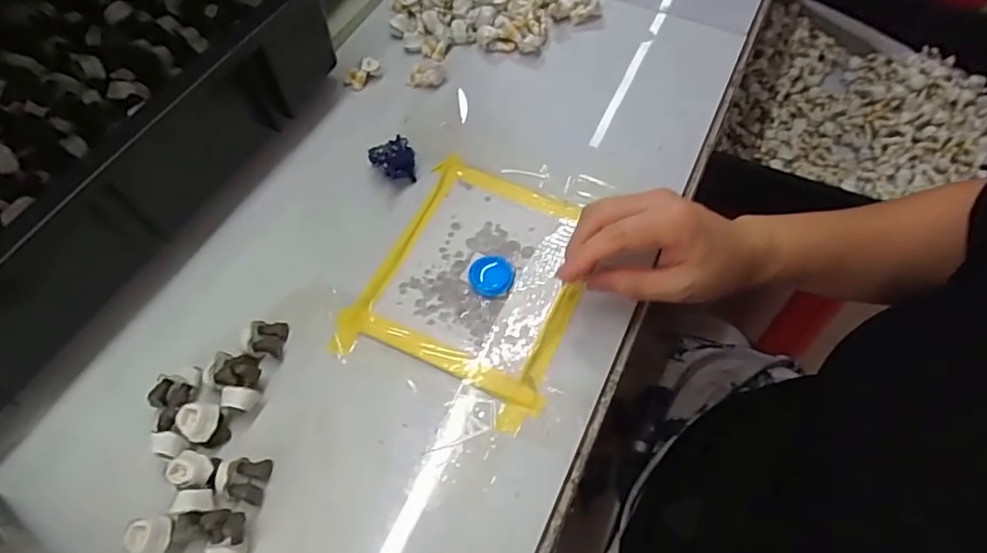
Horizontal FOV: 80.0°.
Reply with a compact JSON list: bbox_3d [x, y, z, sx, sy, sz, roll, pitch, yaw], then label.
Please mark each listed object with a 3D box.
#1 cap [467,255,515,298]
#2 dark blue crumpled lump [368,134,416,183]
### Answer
[{"bbox_3d":[-0.002,0.000,0.400,0.030,0.005,0.030,0,63,1],"label":"cap"},{"bbox_3d":[-0.073,-0.083,0.433,0.029,0.024,0.031,-25,65,-11],"label":"dark blue crumpled lump"}]

